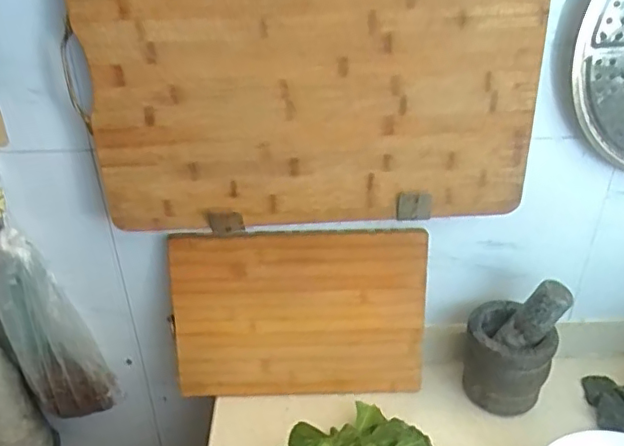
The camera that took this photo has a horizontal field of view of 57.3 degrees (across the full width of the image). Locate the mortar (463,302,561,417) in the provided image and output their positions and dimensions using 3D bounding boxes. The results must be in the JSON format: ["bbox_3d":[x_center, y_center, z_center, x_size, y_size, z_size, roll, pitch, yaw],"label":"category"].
[{"bbox_3d":[0.247,0.176,0.731,0.103,0.114,0.100,0,30,0],"label":"mortar"}]

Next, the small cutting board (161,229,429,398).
[{"bbox_3d":[-0.015,0.119,0.721,0.310,0.221,0.011,-2,17,-2],"label":"small cutting board"}]

